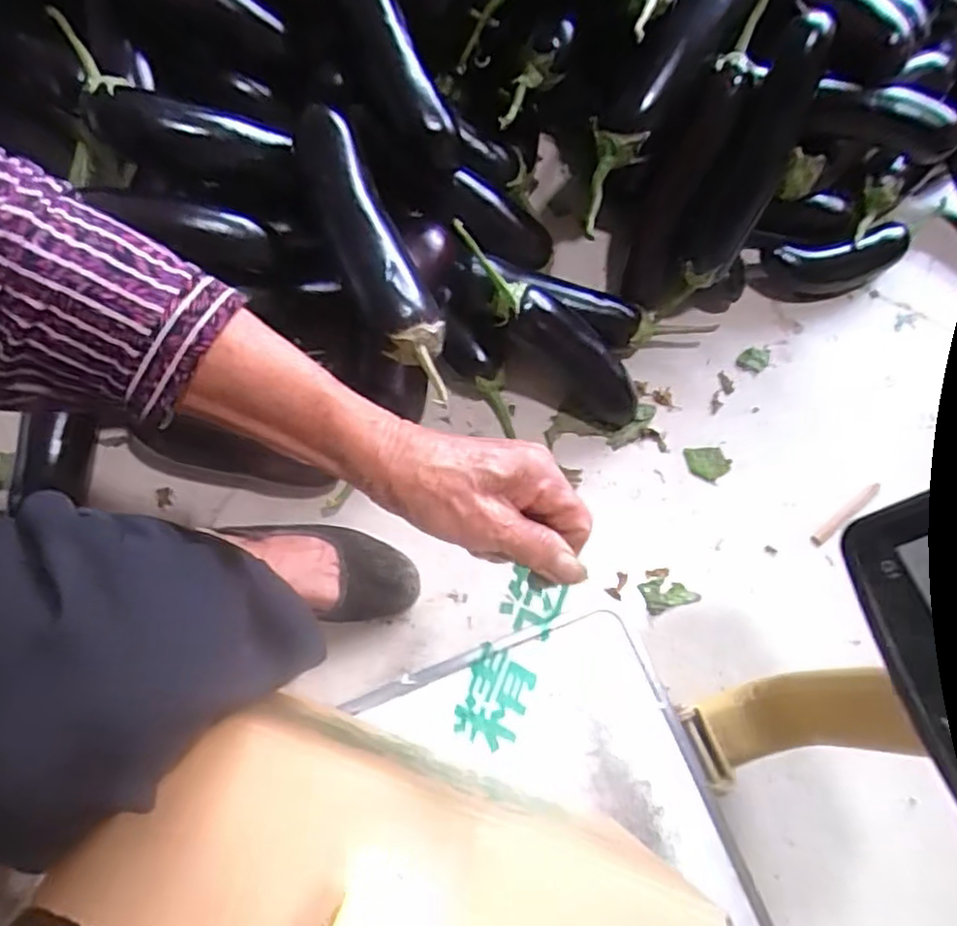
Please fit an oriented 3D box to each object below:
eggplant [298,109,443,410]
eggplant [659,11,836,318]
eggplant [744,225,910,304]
[{"bbox_3d":[-0.092,-0.183,0.586,0.057,0.048,0.272,-25,84,-6],"label":"eggplant"},{"bbox_3d":[0.260,-0.280,0.664,0.062,0.052,0.283,26,108,11],"label":"eggplant"},{"bbox_3d":[0.397,-0.221,0.756,0.169,0.044,0.060,-9,72,-1],"label":"eggplant"}]

